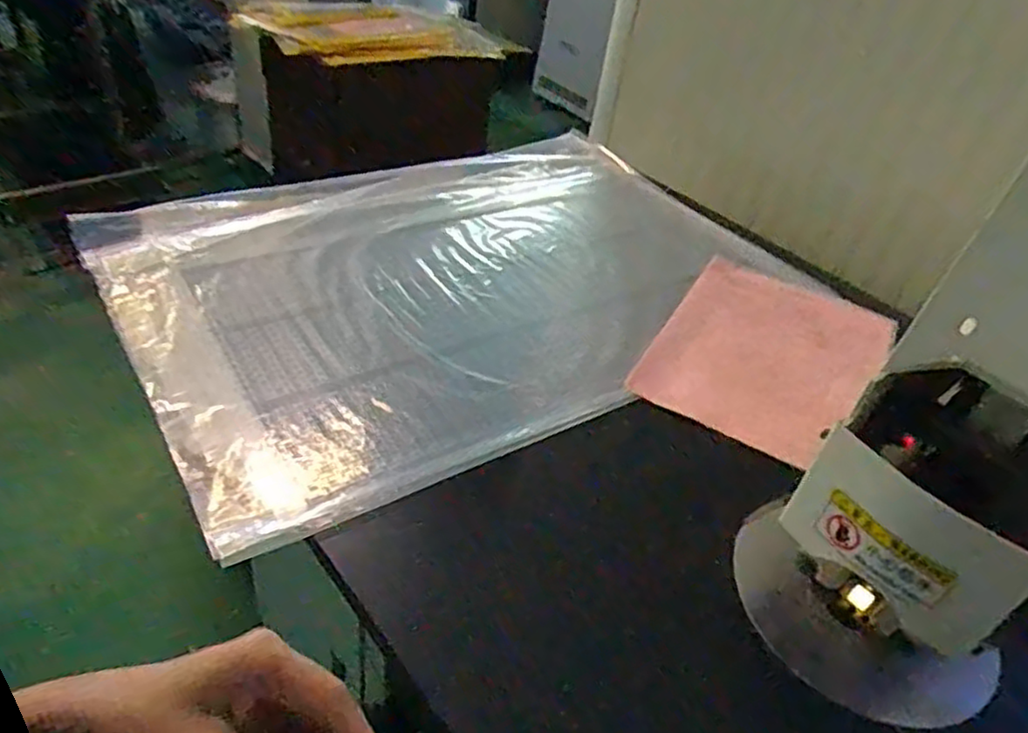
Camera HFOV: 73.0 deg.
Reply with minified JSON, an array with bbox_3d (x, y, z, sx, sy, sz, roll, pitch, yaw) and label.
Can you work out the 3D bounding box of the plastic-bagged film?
[{"bbox_3d":[-0.040,-0.111,0.767,0.698,0.025,0.516,-19,46,-30],"label":"plastic-bagged film"}]

